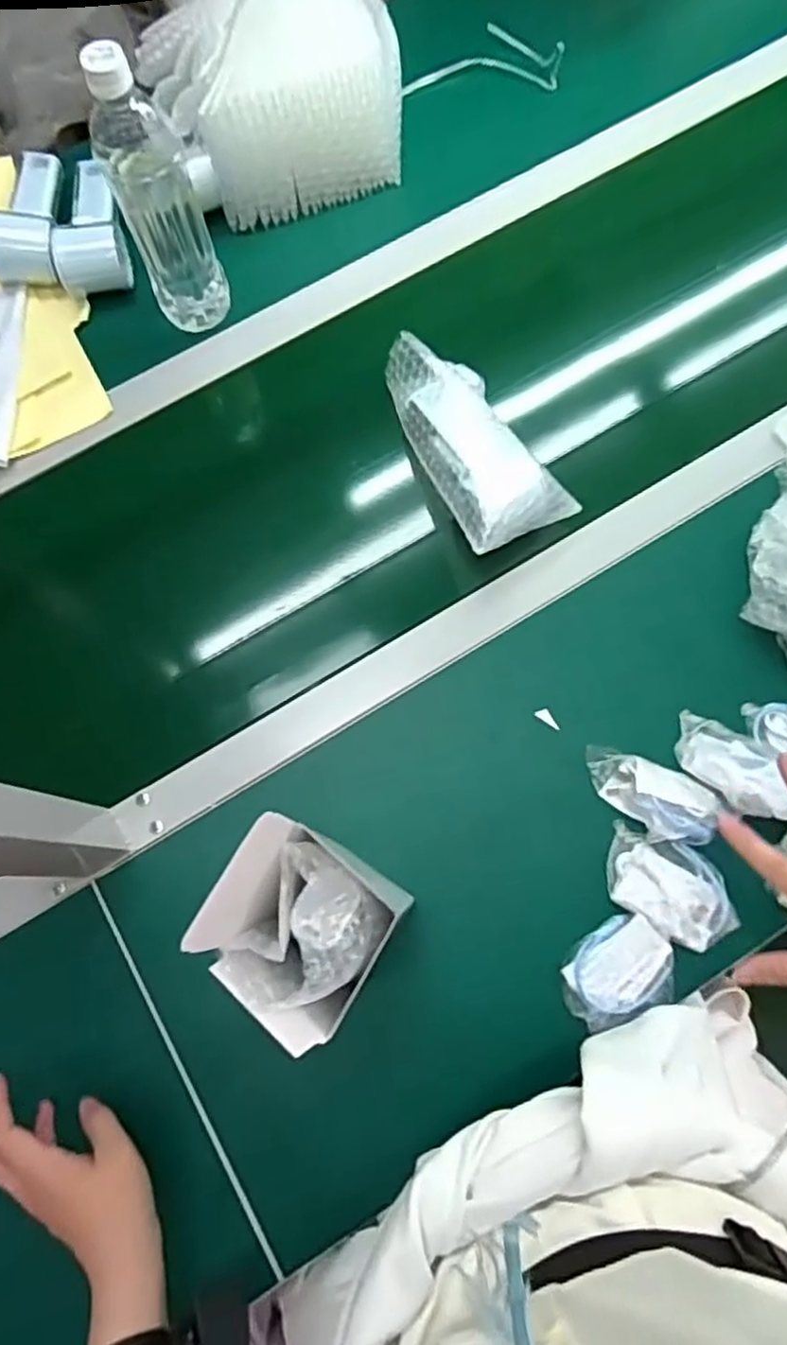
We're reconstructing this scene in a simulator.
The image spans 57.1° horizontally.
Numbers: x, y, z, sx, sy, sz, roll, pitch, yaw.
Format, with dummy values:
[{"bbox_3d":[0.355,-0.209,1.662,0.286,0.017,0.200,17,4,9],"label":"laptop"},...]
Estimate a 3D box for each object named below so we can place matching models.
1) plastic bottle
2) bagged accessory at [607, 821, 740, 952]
[{"bbox_3d":[-0.194,-0.387,0.589,0.061,0.224,0.065,-28,76,-6],"label":"plastic bottle"},{"bbox_3d":[0.203,0.157,0.529,0.099,0.017,0.062,34,79,10],"label":"bagged accessory"}]

